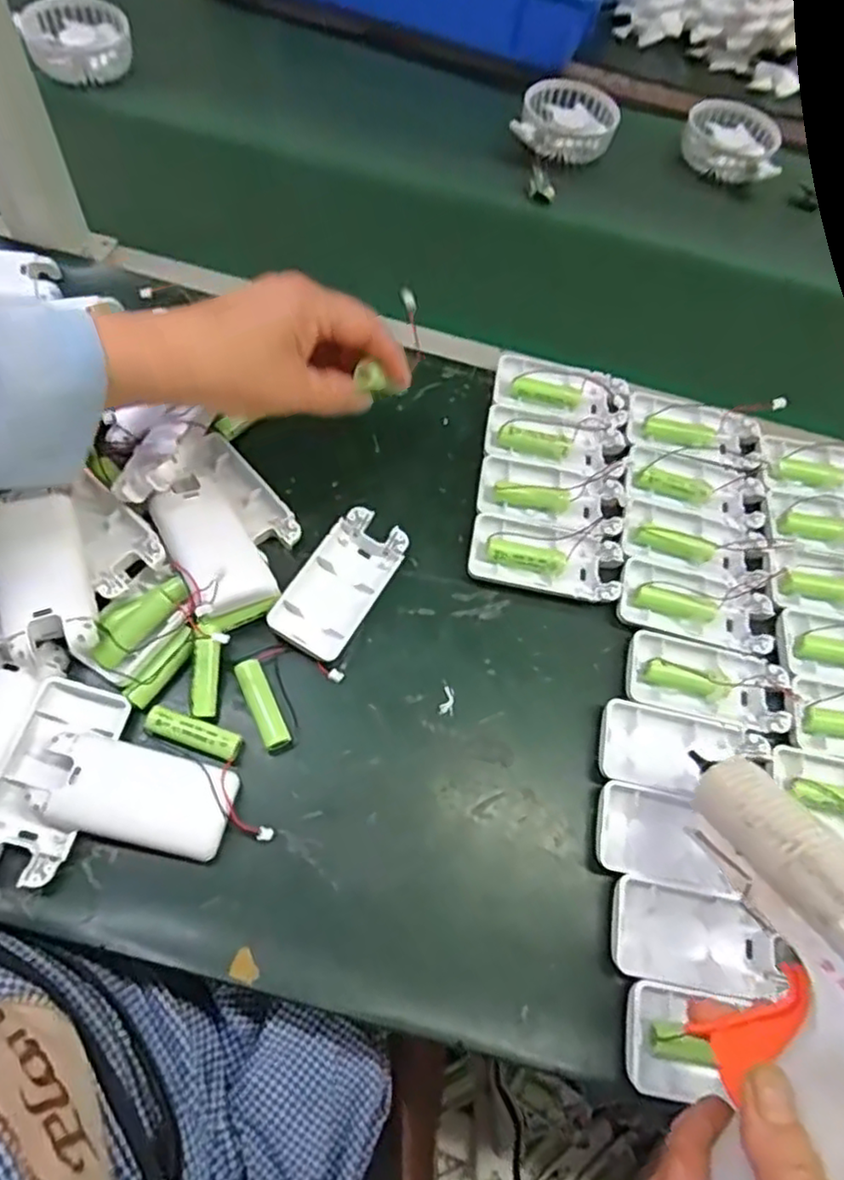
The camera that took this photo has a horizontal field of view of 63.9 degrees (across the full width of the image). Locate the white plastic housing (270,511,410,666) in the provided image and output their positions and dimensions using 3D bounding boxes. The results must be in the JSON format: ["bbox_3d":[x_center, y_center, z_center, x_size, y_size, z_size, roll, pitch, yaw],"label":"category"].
[{"bbox_3d":[-0.048,-0.003,0.404,0.044,0.019,0.095,30,64,8],"label":"white plastic housing"}]

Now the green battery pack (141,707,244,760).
[{"bbox_3d":[-0.121,0.077,0.359,0.051,0.017,0.014,19,63,3],"label":"green battery pack"}]

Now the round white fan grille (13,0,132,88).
[{"bbox_3d":[-0.316,-0.500,0.622,0.087,0.048,0.082,3,64,-6],"label":"round white fan grille"}]

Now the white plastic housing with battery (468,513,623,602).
[{"bbox_3d":[0.079,-0.025,0.427,0.095,0.022,0.055,8,63,-3],"label":"white plastic housing with battery"}]

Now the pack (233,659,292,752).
[{"bbox_3d":[-0.086,0.063,0.368,0.014,0.018,0.048,-22,69,-17],"label":"pack"}]

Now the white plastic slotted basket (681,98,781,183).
[{"bbox_3d":[0.301,-0.436,0.661,0.091,0.035,0.084,2,64,-3],"label":"white plastic slotted basket"}]

